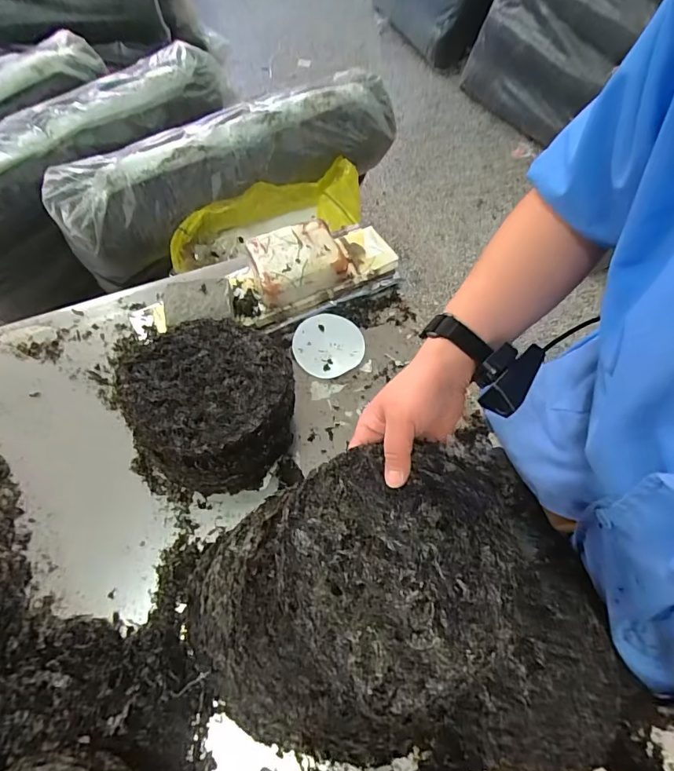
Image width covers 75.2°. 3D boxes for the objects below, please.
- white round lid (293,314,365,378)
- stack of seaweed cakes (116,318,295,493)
[{"bbox_3d":[-0.013,-0.068,0.728,0.115,0.012,0.109,2,63,-3],"label":"white round lid"},{"bbox_3d":[-0.158,0.028,0.587,0.192,0.156,0.195,-11,64,-9],"label":"stack of seaweed cakes"}]

